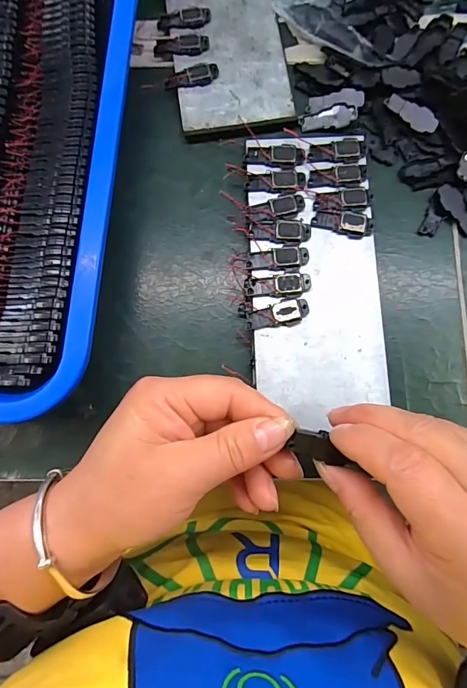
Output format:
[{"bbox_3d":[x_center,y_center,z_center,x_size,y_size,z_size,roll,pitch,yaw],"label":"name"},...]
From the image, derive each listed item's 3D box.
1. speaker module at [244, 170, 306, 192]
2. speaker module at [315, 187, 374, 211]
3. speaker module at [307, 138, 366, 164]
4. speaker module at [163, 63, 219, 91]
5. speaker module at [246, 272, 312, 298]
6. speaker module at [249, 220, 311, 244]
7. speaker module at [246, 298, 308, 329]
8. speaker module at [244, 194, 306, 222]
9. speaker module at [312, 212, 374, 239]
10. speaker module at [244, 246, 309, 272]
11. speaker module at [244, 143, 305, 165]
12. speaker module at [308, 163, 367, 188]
[{"bbox_3d":[0.028,-0.107,0.266,0.038,0.004,0.013,0,81,1],"label":"speaker module"},{"bbox_3d":[0.071,-0.092,0.260,0.038,0.004,0.016,-9,81,0],"label":"speaker module"},{"bbox_3d":[0.068,-0.128,0.268,0.037,0.004,0.017,-2,81,1],"label":"speaker module"},{"bbox_3d":[-0.030,-0.190,0.290,0.039,0.005,0.013,-15,81,-1],"label":"speaker module"},{"bbox_3d":[0.028,-0.037,0.251,0.041,0.005,0.013,-3,81,1],"label":"speaker module"},{"bbox_3d":[0.029,-0.073,0.257,0.039,0.004,0.015,5,81,2],"label":"speaker module"},{"bbox_3d":[0.027,-0.018,0.249,0.039,0.004,0.015,-15,81,-1],"label":"speaker module"},{"bbox_3d":[0.027,-0.087,0.260,0.039,0.004,0.013,-13,81,-1],"label":"speaker module"},{"bbox_3d":[0.070,-0.077,0.259,0.039,0.004,0.016,6,81,2],"label":"speaker module"},{"bbox_3d":[0.028,-0.053,0.254,0.039,0.004,0.014,-5,81,0],"label":"speaker module"},{"bbox_3d":[0.027,-0.125,0.267,0.038,0.004,0.014,-4,81,0],"label":"speaker module"},{"bbox_3d":[0.068,-0.111,0.264,0.038,0.004,0.013,-10,81,0],"label":"speaker module"}]

